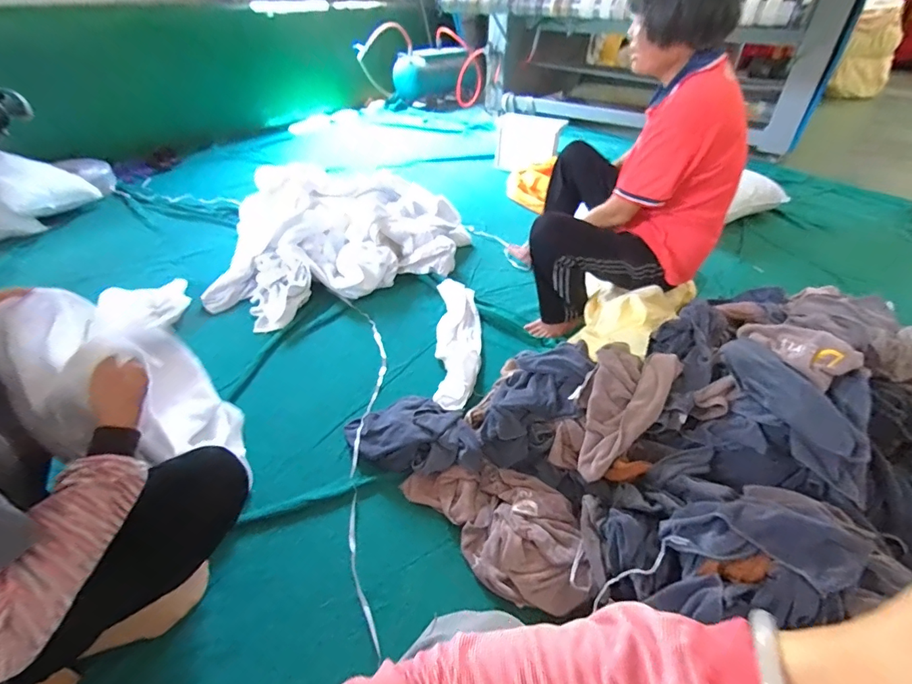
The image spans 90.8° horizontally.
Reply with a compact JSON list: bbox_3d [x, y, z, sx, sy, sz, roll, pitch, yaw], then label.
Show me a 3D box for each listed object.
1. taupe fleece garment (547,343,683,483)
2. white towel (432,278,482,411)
[{"bbox_3d":[0.323,0.135,0.919,0.159,0.065,0.313,27,80,41],"label":"taupe fleece garment"},{"bbox_3d":[0.006,-0.011,1.332,0.139,0.056,0.576,-1,39,1],"label":"white towel"}]

